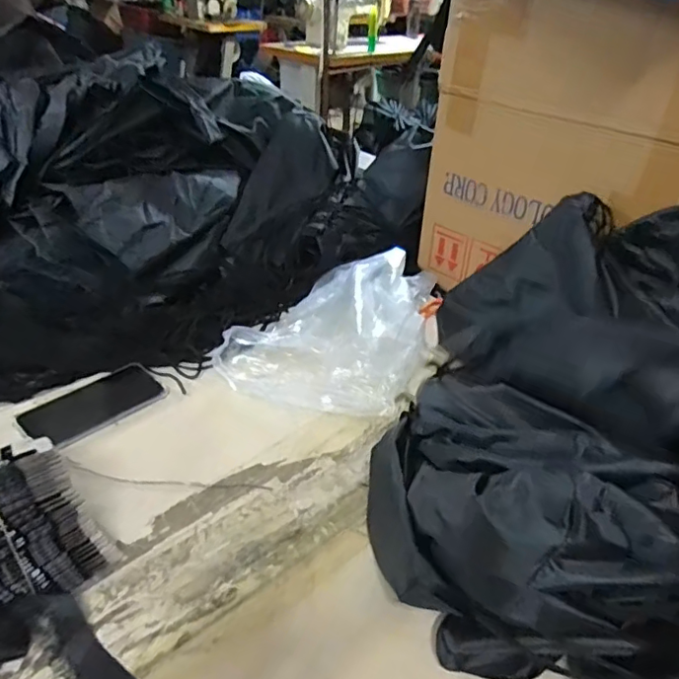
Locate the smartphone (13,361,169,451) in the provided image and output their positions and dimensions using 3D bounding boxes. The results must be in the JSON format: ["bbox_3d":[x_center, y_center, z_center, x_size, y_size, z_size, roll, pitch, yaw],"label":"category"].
[{"bbox_3d":[-0.291,0.076,0.668,0.086,0.016,0.147,31,44,33],"label":"smartphone"}]

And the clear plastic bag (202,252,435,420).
[{"bbox_3d":[-0.001,-0.024,0.751,0.228,0.093,0.277,15,37,16],"label":"clear plastic bag"}]

